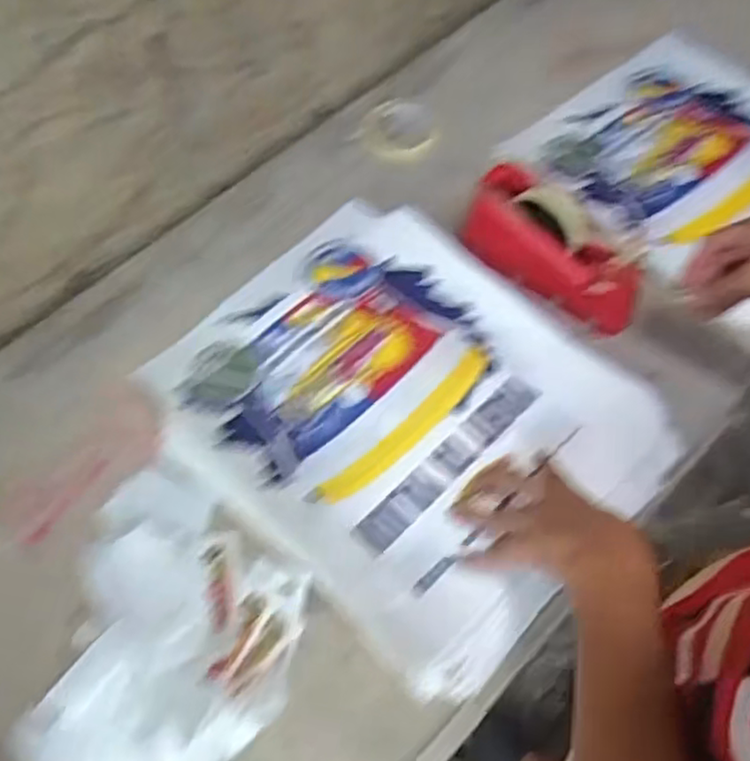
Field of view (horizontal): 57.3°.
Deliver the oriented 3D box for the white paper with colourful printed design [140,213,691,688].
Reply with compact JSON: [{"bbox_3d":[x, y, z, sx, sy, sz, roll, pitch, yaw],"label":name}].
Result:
[{"bbox_3d":[0.024,0.021,0.677,0.439,0.029,0.360,39,70,21],"label":"white paper with colourful printed design"}]

